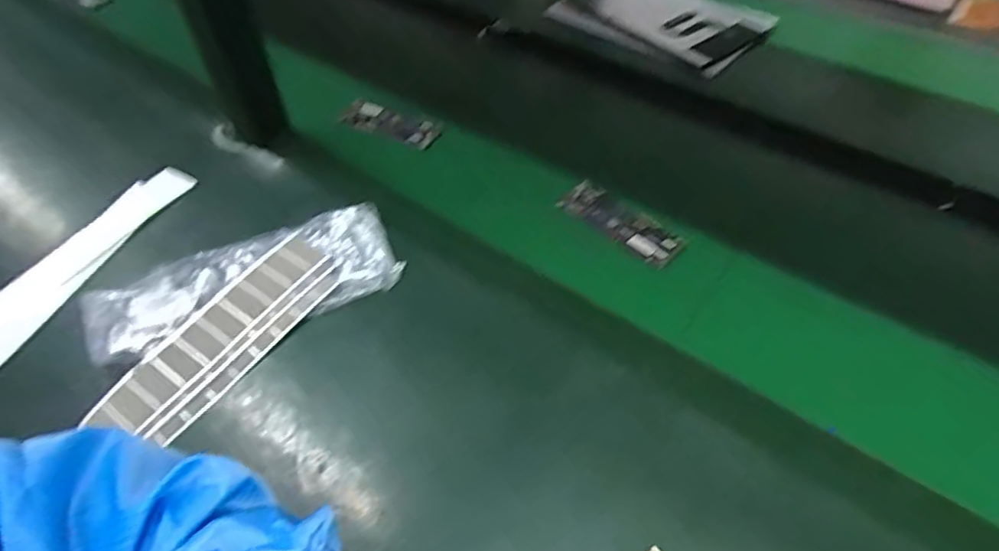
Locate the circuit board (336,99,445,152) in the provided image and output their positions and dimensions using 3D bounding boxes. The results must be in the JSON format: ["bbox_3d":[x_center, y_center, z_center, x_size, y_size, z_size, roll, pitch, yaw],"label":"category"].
[{"bbox_3d":[-0.120,-0.167,0.618,0.115,0.012,0.046,16,53,14],"label":"circuit board"}]

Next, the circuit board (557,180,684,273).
[{"bbox_3d":[0.113,-0.049,0.523,0.118,0.005,0.045,37,60,27],"label":"circuit board"}]

